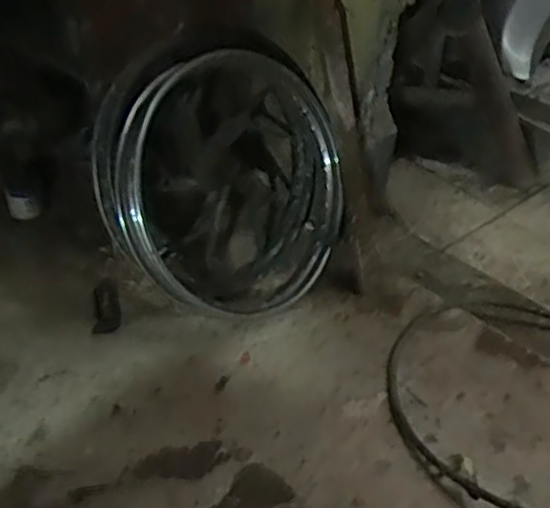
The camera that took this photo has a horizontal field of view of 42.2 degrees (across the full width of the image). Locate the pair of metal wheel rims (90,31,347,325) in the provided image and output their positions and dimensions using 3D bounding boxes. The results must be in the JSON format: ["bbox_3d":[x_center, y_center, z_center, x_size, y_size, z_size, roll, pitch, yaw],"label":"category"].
[{"bbox_3d":[-0.085,-0.121,1.204,0.427,0.460,0.092,-20,18,-24],"label":"pair of metal wheel rims"}]

